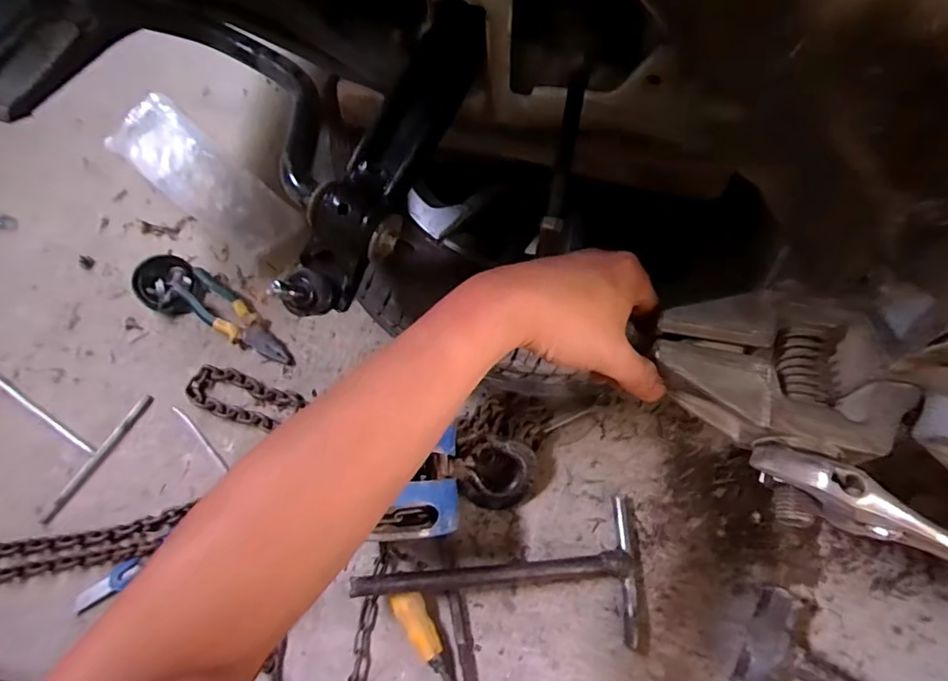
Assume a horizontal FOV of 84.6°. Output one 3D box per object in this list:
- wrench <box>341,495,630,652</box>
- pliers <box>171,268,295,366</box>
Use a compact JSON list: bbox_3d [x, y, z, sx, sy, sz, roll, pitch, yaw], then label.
[{"bbox_3d":[0.029,0.259,0.578,0.316,0.057,0.150,-3,69,2],"label":"wrench"},{"bbox_3d":[-0.329,-0.028,0.720,0.213,0.034,0.052,34,74,15],"label":"pliers"}]

